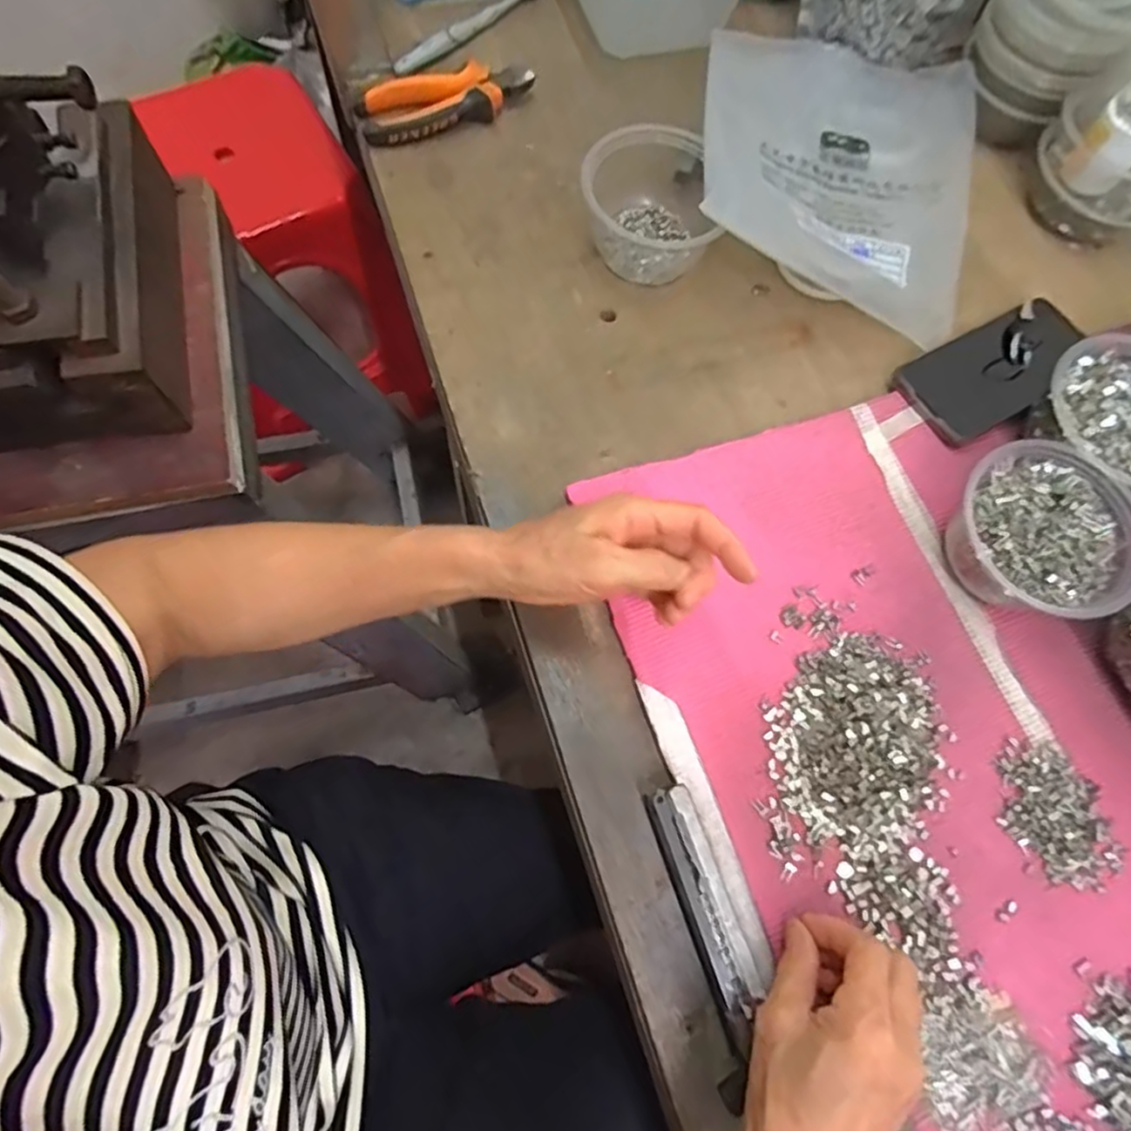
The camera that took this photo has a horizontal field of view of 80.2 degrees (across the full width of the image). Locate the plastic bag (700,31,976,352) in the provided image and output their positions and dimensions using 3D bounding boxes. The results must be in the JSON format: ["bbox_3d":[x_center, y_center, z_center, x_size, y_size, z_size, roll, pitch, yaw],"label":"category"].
[{"bbox_3d":[0.218,-0.333,0.525,0.226,0.068,0.272,15,71,0],"label":"plastic bag"}]

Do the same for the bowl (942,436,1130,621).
[{"bbox_3d":[0.309,-0.020,0.439,0.112,0.049,0.112,2,71,-4],"label":"bowl"}]

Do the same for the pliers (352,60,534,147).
[{"bbox_3d":[-0.099,-0.392,0.561,0.147,0.023,0.056,-21,74,-11],"label":"pliers"}]

